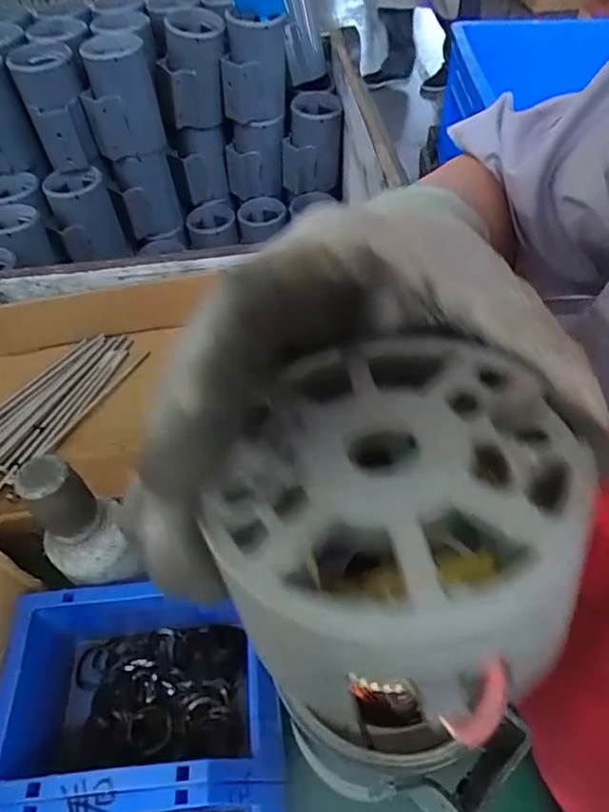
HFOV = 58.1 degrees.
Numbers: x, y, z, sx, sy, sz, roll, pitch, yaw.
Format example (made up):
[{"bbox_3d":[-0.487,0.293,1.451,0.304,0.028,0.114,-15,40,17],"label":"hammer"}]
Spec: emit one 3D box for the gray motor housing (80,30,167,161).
[{"bbox_3d":[-0.249,-0.422,0.749,0.091,0.122,0.086,-9,51,-5],"label":"gray motor housing"}]

